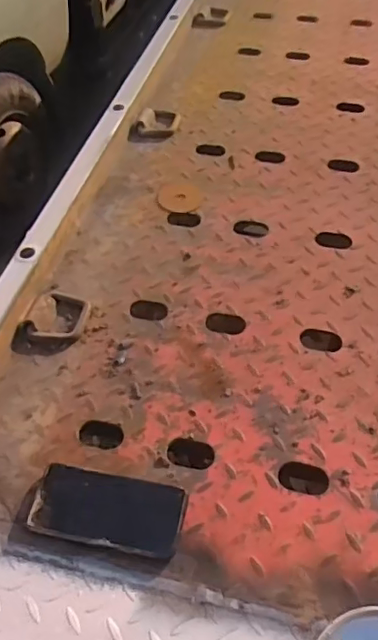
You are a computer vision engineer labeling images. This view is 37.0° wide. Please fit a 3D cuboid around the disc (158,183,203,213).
[{"bbox_3d":[-0.015,-0.207,0.956,0.071,0.005,0.082,-10,50,-7],"label":"disc"}]

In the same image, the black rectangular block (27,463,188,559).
[{"bbox_3d":[-0.085,0.201,0.602,0.156,0.009,0.074,8,50,8],"label":"black rectangular block"}]

